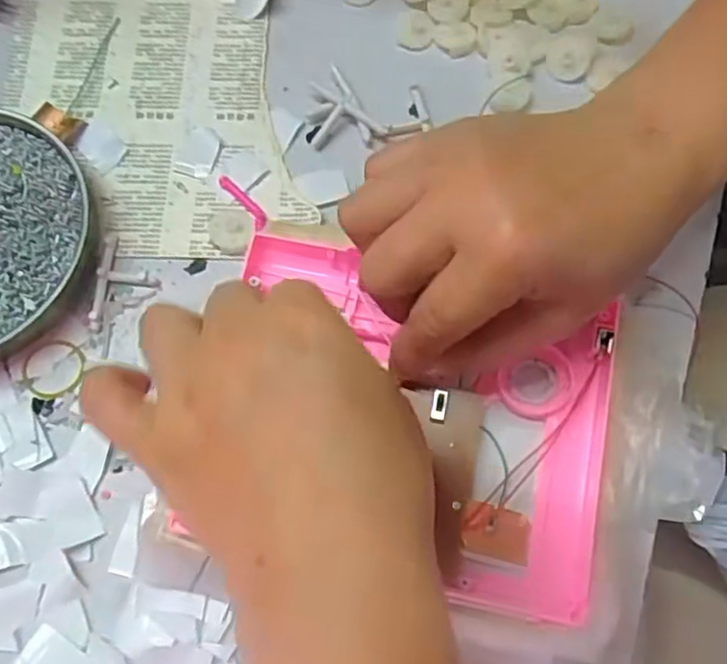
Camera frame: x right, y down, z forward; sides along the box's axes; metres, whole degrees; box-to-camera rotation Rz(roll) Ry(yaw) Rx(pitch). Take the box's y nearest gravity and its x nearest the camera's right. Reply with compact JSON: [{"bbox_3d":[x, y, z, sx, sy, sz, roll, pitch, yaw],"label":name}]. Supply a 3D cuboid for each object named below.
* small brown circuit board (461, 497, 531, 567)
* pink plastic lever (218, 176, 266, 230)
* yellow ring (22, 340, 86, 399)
[{"bbox_3d":[0.053,0.080,0.271,0.028,0.005,0.020,13,73,6],"label":"small brown circuit board"},{"bbox_3d":[-0.062,-0.068,0.353,0.008,0.004,0.036,-38,74,-10],"label":"pink plastic lever"},{"bbox_3d":[-0.151,0.017,0.329,0.031,0.004,0.029,-1,72,2],"label":"yellow ring"}]

